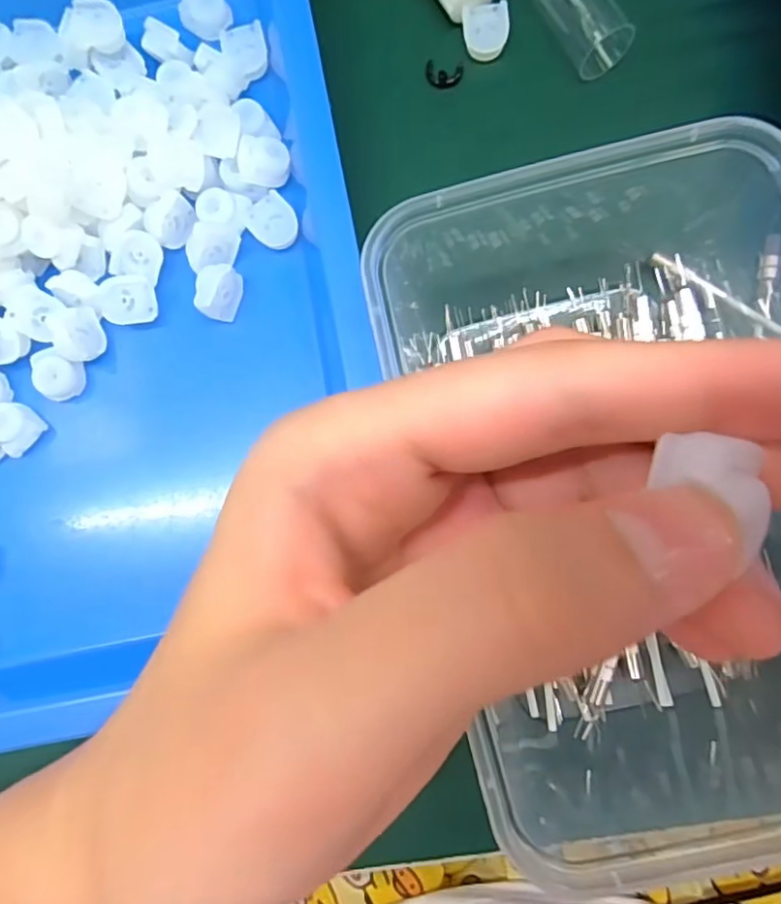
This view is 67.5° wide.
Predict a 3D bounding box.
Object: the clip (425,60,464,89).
[{"bbox_3d":[0.020,-0.144,0.223,0.015,0.005,0.010,13,84,5],"label":"clip"}]

